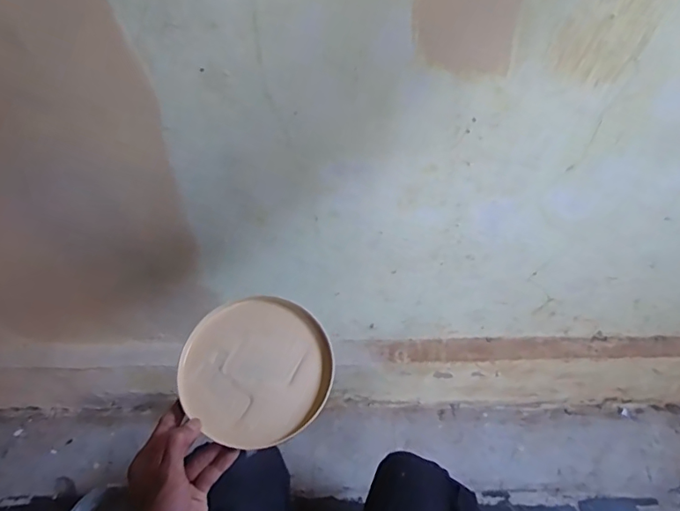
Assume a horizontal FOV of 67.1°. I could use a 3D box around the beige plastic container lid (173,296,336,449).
[{"bbox_3d":[-0.082,0.111,0.506,0.144,0.026,0.141,-1,56,2],"label":"beige plastic container lid"}]

